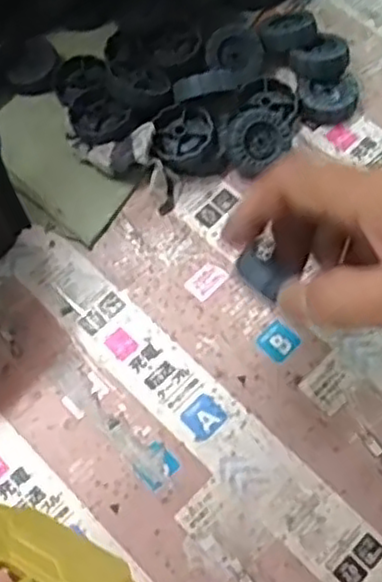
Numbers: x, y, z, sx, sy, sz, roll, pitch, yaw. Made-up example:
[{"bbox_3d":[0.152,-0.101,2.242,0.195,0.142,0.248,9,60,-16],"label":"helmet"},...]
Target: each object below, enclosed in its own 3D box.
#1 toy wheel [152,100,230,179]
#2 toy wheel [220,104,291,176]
[{"bbox_3d":[-0.002,-0.093,0.439,0.041,0.025,0.041,-1,68,3],"label":"toy wheel"},{"bbox_3d":[0.038,-0.094,0.432,0.039,0.025,0.035,-33,112,-4],"label":"toy wheel"}]

